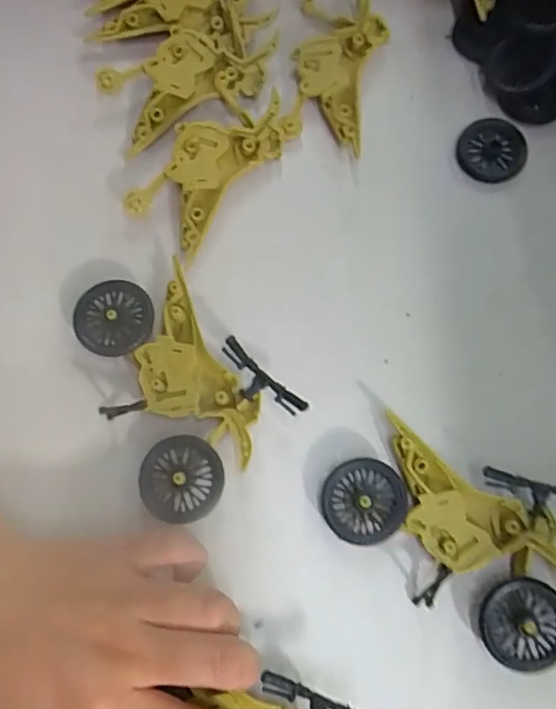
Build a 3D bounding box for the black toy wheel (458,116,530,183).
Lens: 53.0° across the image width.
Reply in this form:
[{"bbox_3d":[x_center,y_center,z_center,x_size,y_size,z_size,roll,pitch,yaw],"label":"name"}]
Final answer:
[{"bbox_3d":[0.116,-0.111,0.301,0.035,0.011,0.032,1,74,-3],"label":"black toy wheel"}]

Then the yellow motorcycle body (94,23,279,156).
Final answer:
[{"bbox_3d":[-0.045,-0.141,0.294,0.092,0.018,0.051,-10,75,-6],"label":"yellow motorcycle body"}]

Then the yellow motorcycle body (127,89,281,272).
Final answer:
[{"bbox_3d":[-0.033,-0.098,0.287,0.041,0.014,0.091,37,75,7],"label":"yellow motorcycle body"}]

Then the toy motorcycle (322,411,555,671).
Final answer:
[{"bbox_3d":[0.076,0.080,0.247,0.111,0.020,0.075,21,78,6],"label":"toy motorcycle"}]

